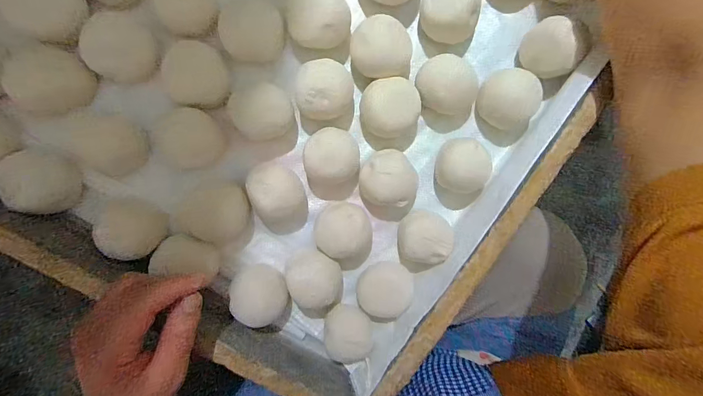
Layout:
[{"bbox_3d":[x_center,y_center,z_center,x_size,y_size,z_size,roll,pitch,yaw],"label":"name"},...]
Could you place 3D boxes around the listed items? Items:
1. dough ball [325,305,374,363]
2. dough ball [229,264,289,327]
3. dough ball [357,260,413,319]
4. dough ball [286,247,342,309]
[{"bbox_3d":[-0.004,0.133,0.346,0.045,0.031,0.052,-15,97,-6],"label":"dough ball"},{"bbox_3d":[-0.085,0.088,0.325,0.048,0.039,0.052,-1,95,-7],"label":"dough ball"},{"bbox_3d":[0.033,0.089,0.344,0.055,0.036,0.053,5,94,-8],"label":"dough ball"},{"bbox_3d":[-0.035,0.078,0.334,0.047,0.034,0.061,-45,99,-2],"label":"dough ball"}]

